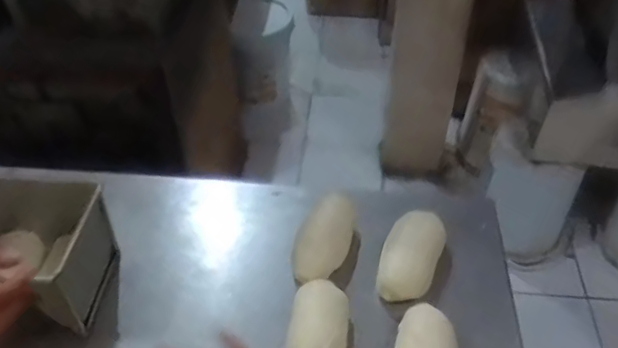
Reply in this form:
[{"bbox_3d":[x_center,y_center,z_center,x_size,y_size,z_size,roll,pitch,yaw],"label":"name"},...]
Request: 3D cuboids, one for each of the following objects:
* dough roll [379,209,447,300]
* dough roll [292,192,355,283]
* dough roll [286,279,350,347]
[{"bbox_3d":[0.132,0.101,0.737,0.069,0.057,0.127,17,47,17],"label":"dough roll"},{"bbox_3d":[0.025,0.082,0.758,0.062,0.045,0.172,16,47,16],"label":"dough roll"},{"bbox_3d":[0.011,0.179,0.645,0.064,0.054,0.121,5,45,6],"label":"dough roll"}]

